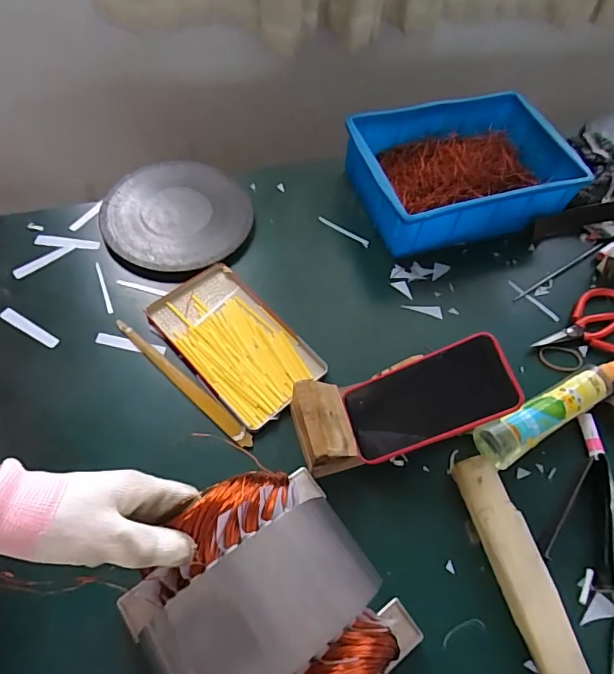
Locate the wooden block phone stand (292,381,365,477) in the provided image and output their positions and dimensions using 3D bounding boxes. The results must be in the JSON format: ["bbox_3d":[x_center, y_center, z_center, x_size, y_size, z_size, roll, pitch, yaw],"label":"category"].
[{"bbox_3d":[0.020,0.091,0.492,0.059,0.065,0.081,-13,62,-12],"label":"wooden block phone stand"}]

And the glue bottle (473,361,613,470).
[{"bbox_3d":[0.279,0.077,0.540,0.217,0.031,0.043,-24,65,-18],"label":"glue bottle"}]

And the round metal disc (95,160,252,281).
[{"bbox_3d":[-0.174,-0.158,0.646,0.191,0.029,0.184,2,59,-4],"label":"round metal disc"}]

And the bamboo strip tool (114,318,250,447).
[{"bbox_3d":[-0.139,0.048,0.538,0.210,0.007,0.020,38,64,16],"label":"bamboo strip tool"}]

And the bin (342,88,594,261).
[{"bbox_3d":[0.215,-0.232,0.692,0.296,0.089,0.198,-13,62,-12],"label":"bin"}]

